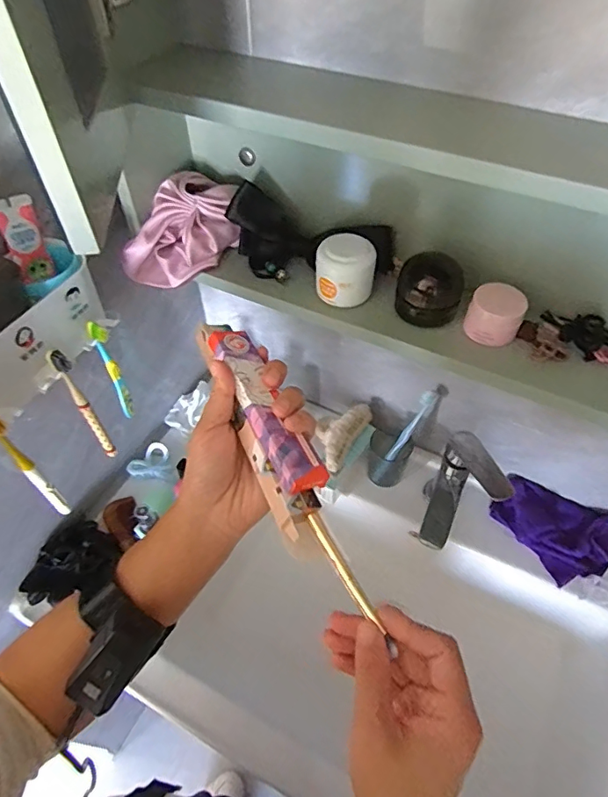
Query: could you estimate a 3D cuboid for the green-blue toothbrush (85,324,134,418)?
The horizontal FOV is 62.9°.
[{"bbox_3d":[-0.203,-0.026,0.534,0.019,0.147,0.014,-24,56,-17],"label":"green-blue toothbrush"}]

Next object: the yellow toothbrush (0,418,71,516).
[{"bbox_3d":[-0.264,0.064,0.473,0.021,0.173,0.014,36,60,25],"label":"yellow toothbrush"}]

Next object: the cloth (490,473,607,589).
[{"bbox_3d":[0.355,0.175,0.699,0.106,0.042,0.154,-31,58,-21],"label":"cloth"}]

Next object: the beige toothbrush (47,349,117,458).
[{"bbox_3d":[-0.225,0.011,0.514,0.016,0.173,0.012,-26,56,-19],"label":"beige toothbrush"}]

